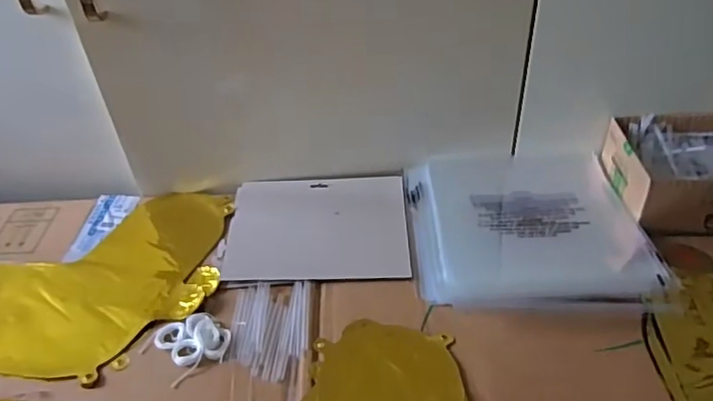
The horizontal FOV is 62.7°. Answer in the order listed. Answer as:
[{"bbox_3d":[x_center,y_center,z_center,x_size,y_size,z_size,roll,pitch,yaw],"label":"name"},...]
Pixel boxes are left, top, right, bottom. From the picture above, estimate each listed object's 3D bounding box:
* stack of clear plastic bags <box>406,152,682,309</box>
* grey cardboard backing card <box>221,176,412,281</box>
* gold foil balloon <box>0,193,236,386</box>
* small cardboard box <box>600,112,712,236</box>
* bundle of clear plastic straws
[{"bbox_3d":[0.176,0.025,0.624,0.230,0.025,0.226,-3,41,1],"label":"stack of clear plastic bags"},{"bbox_3d":[-0.042,0.027,0.652,0.192,0.007,0.164,-2,39,1],"label":"grey cardboard backing card"},{"bbox_3d":[-0.336,0.069,0.611,0.380,0.006,0.243,2,42,6],"label":"gold foil balloon"},{"bbox_3d":[0.375,-0.030,0.625,0.182,0.067,0.131,-3,41,1],"label":"small cardboard box"},{"bbox_3d":[-0.079,0.118,0.543,0.071,0.004,0.106,-5,41,-1],"label":"bundle of clear plastic straws"}]

